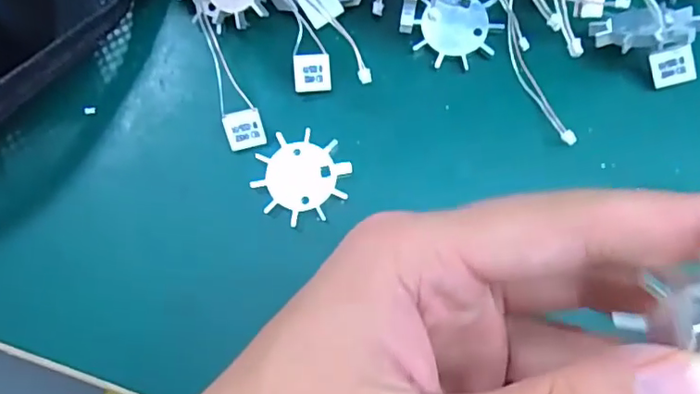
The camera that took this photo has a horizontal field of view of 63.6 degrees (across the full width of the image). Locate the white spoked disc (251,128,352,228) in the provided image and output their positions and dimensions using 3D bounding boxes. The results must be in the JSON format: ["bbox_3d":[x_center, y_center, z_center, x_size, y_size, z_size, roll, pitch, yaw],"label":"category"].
[{"bbox_3d":[-0.020,-0.009,0.237,0.037,0.004,0.036,0,78,0],"label":"white spoked disc"}]

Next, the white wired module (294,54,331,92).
[{"bbox_3d":[-0.016,-0.054,0.244,0.016,0.004,0.016,-5,100,-12],"label":"white wired module"}]

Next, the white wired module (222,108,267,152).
[{"bbox_3d":[-0.044,-0.028,0.239,0.016,0.004,0.016,-15,112,-8],"label":"white wired module"}]

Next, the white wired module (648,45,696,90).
[{"bbox_3d":[0.134,-0.054,0.235,0.016,0.004,0.016,-12,114,31],"label":"white wired module"}]

